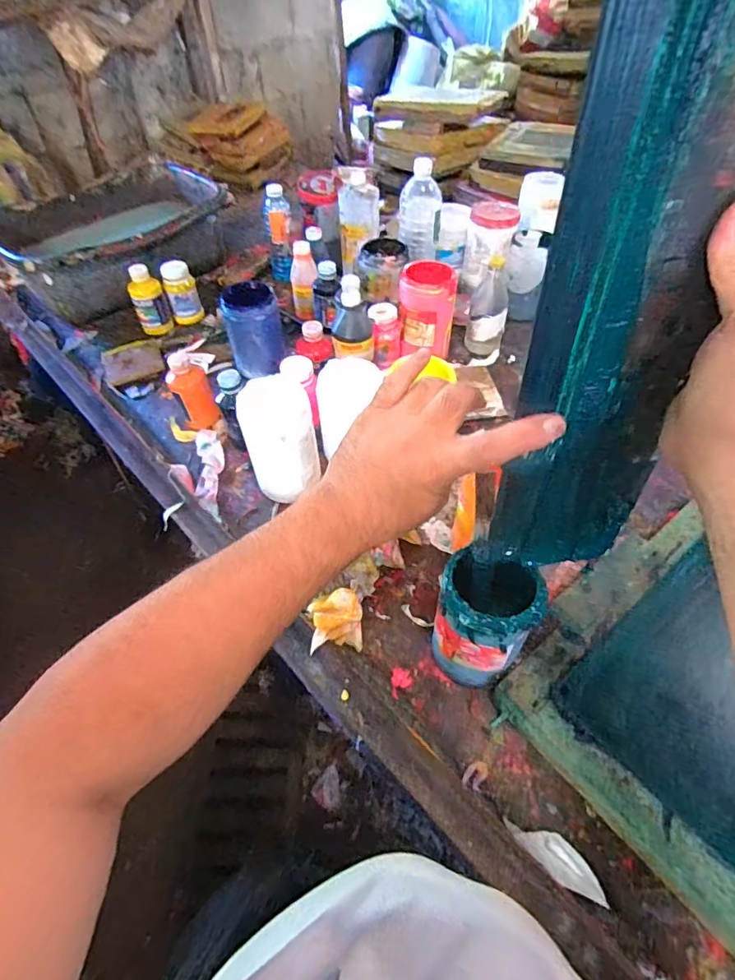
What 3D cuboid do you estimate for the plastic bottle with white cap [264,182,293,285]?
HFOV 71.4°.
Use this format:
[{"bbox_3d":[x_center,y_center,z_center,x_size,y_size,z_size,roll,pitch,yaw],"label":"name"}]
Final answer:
[{"bbox_3d":[-0.193,-0.552,1.109,0.062,0.181,0.063,-13,51,-8],"label":"plastic bottle with white cap"}]

